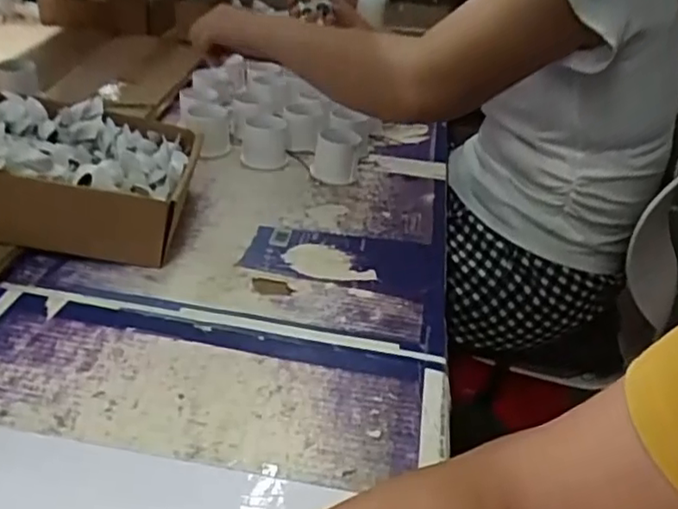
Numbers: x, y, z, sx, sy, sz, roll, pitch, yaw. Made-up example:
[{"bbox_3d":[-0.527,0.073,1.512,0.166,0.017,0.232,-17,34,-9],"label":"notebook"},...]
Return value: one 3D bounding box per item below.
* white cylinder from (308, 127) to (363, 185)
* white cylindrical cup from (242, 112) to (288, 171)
[{"bbox_3d":[-0.003,-0.119,0.753,0.054,0.055,0.057,8,33,3],"label":"white cylinder"},{"bbox_3d":[-0.089,-0.138,0.762,0.054,0.060,0.051,3,33,-5],"label":"white cylindrical cup"}]

